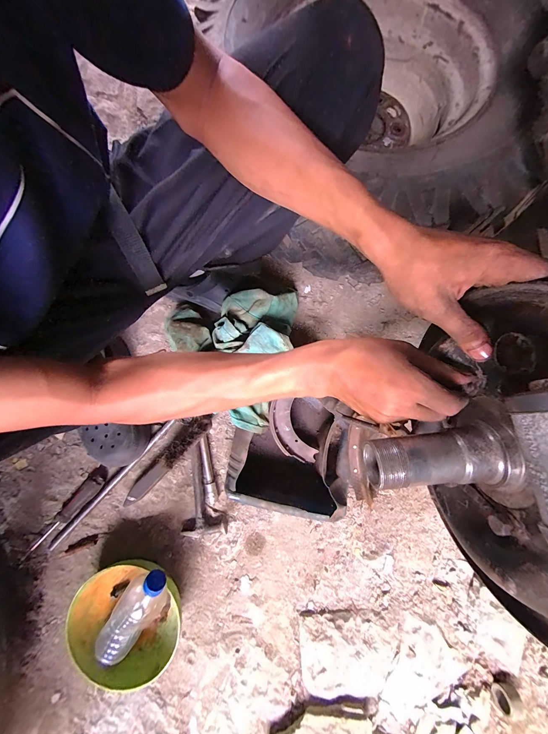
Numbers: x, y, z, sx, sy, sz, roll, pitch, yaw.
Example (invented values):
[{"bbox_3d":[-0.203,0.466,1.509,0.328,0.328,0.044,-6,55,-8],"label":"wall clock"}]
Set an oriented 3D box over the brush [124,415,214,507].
[{"bbox_3d":[-0.216,0.186,0.562,0.044,0.063,0.226,43,81,5],"label":"brush"}]

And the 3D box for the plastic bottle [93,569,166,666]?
[{"bbox_3d":[-0.237,0.413,0.455,0.057,0.055,0.223,34,106,5],"label":"plastic bottle"}]

